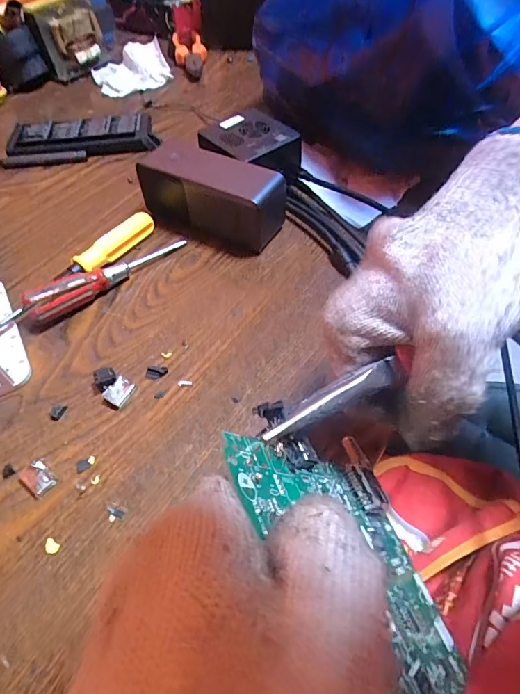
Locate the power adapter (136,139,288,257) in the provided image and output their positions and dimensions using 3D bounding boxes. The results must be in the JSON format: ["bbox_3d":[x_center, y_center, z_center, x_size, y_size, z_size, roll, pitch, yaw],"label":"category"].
[{"bbox_3d":[-0.044,-0.140,0.404,0.134,0.060,0.061,17,54,13],"label":"power adapter"}]

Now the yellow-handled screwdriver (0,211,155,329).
[{"bbox_3d":[-0.155,-0.070,0.373,0.027,0.021,0.158,30,58,21],"label":"yellow-handled screwdriver"}]

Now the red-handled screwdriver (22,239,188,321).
[{"bbox_3d":[-0.123,-0.060,0.360,0.140,0.025,0.023,-34,59,-23],"label":"red-handled screwdriver"}]

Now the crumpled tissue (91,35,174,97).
[{"bbox_3d":[-0.187,-0.407,0.628,0.106,0.030,0.097,-17,54,-13],"label":"crumpled tissue"}]

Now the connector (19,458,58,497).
[{"bbox_3d":[-0.136,0.079,0.266,0.023,0.005,0.015,33,59,23],"label":"connector"}]

